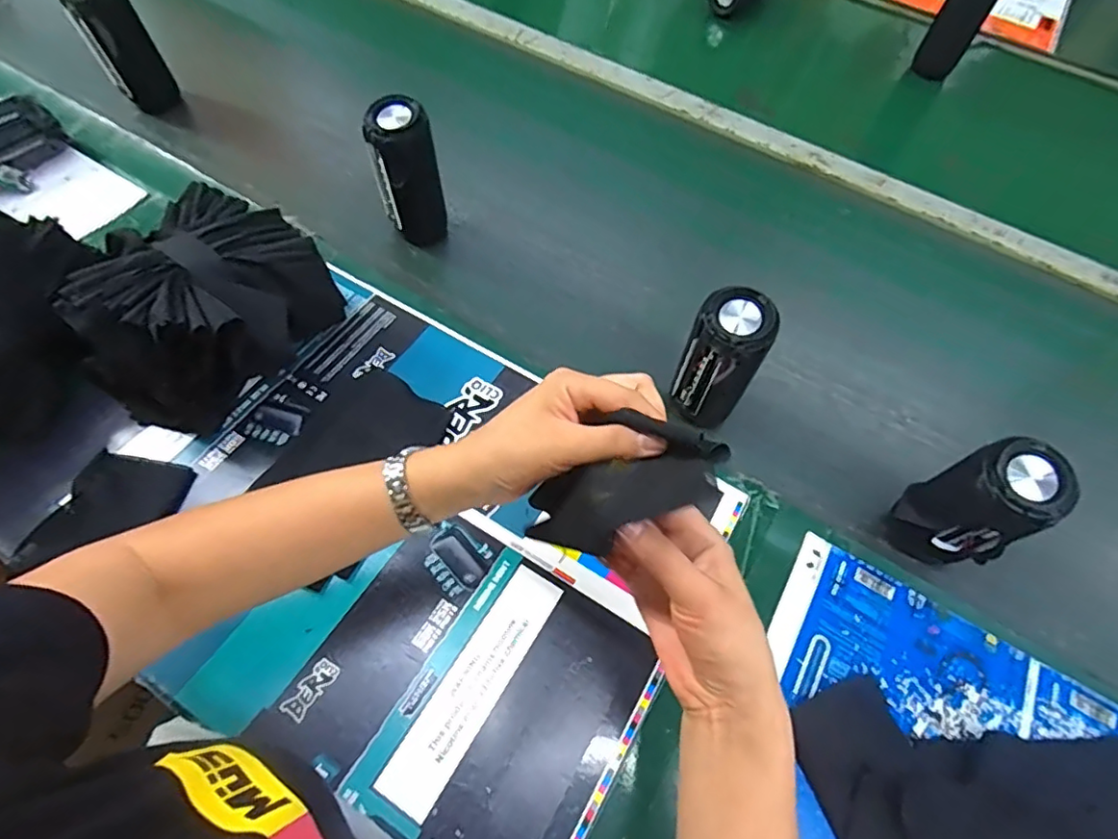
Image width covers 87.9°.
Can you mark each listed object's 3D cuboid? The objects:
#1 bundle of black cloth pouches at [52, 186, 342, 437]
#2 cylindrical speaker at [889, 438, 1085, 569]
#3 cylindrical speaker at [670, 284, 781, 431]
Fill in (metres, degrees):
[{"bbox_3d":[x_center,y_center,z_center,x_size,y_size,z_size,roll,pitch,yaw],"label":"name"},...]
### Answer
[{"bbox_3d":[-0.312,-0.094,0.520,0.168,0.133,0.198,28,62,11],"label":"bundle of black cloth pouches"},{"bbox_3d":[0.322,0.077,0.464,0.070,0.148,0.070,2,61,-3],"label":"cylindrical speaker"},{"bbox_3d":[0.140,-0.044,0.516,0.060,0.153,0.054,28,62,11],"label":"cylindrical speaker"}]

